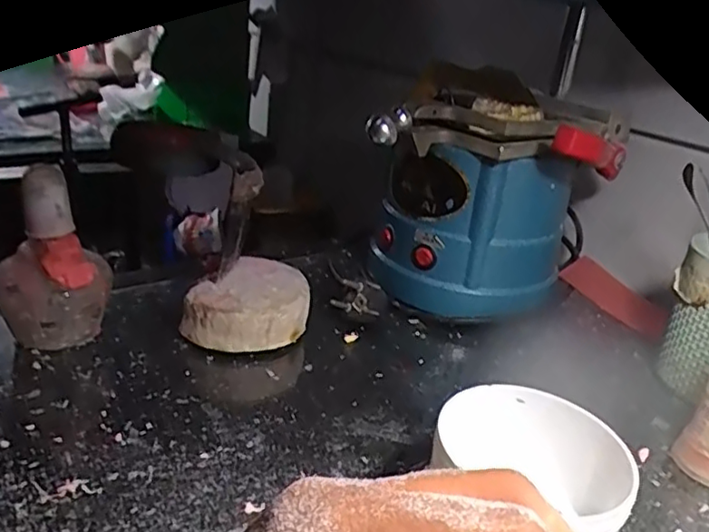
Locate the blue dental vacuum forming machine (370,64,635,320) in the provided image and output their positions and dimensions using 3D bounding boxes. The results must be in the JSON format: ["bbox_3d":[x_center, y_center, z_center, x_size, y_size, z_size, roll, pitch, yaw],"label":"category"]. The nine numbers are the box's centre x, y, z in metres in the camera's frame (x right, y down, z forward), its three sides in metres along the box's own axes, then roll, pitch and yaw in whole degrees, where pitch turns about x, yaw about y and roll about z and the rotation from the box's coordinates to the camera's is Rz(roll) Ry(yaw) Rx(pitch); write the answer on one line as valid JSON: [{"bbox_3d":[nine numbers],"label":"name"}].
[{"bbox_3d":[0.099,-0.065,0.553,0.170,0.187,0.174,7,24,0],"label":"blue dental vacuum forming machine"}]

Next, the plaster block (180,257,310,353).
[{"bbox_3d":[-0.079,0.029,0.472,0.088,0.043,0.091,7,24,0],"label":"plaster block"}]

